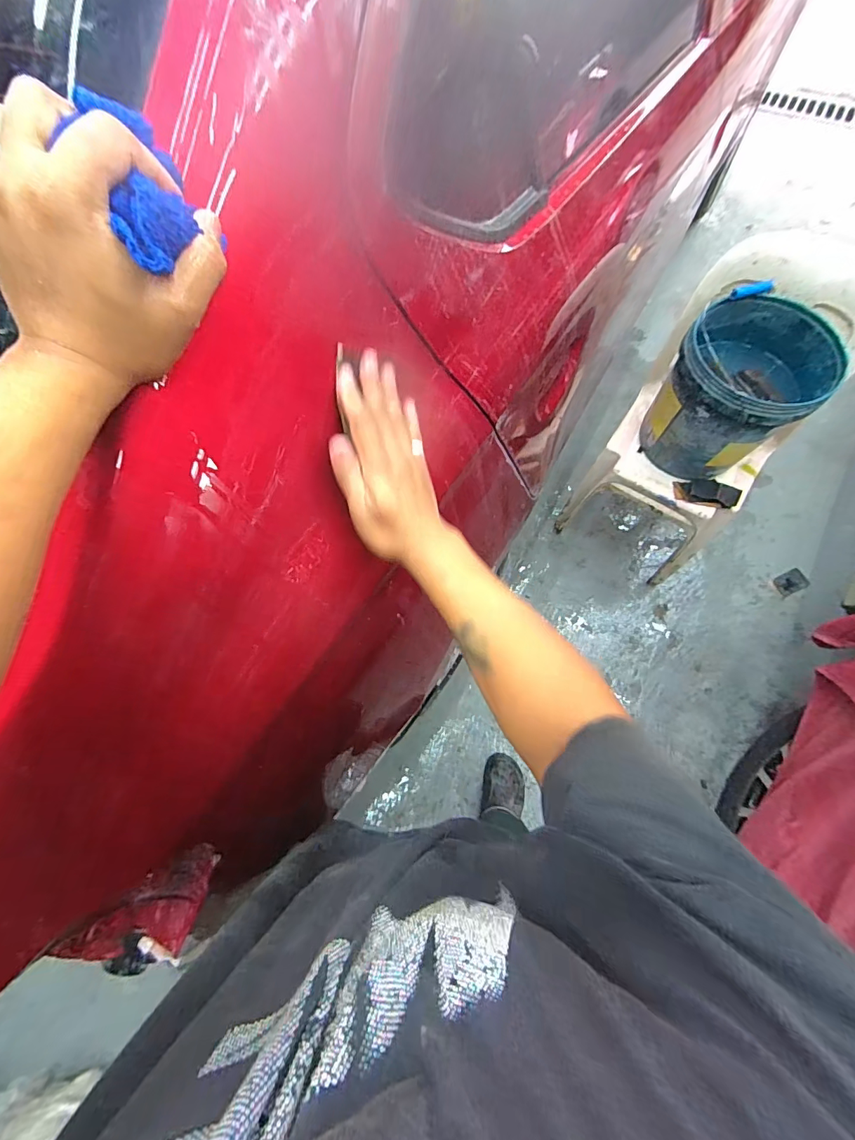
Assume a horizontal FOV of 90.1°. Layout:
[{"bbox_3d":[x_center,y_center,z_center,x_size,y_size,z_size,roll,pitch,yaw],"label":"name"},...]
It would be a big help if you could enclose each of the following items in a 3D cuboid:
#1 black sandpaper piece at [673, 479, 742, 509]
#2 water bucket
[{"bbox_3d":[0.724,-0.204,1.107,0.158,0.047,0.079,8,71,6],"label":"black sandpaper piece"},{"bbox_3d":[0.730,-0.419,1.022,0.289,0.295,0.310,-1,70,3],"label":"water bucket"}]

